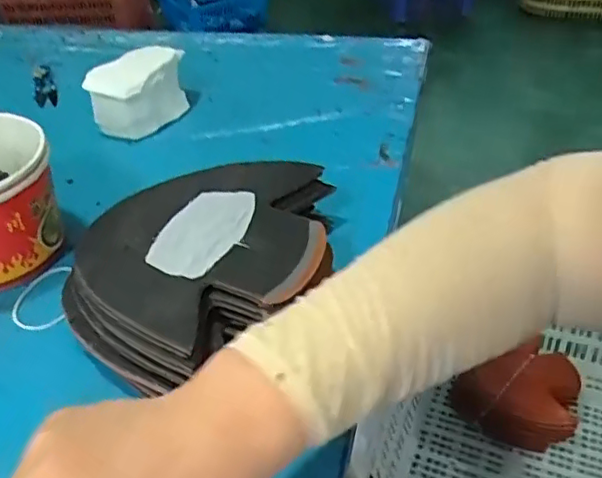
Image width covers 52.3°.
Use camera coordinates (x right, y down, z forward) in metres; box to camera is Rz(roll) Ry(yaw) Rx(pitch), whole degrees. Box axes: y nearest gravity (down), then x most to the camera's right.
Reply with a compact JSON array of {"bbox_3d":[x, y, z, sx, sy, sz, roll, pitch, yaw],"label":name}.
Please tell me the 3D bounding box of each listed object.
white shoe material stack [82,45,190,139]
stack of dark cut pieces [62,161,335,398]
[{"bbox_3d":[-0.158,-0.145,0.610,0.052,0.075,0.095,15,42,22],"label":"white shoe material stack"},{"bbox_3d":[-0.063,0.016,0.420,0.165,0.057,0.203,10,41,17],"label":"stack of dark cut pieces"}]

